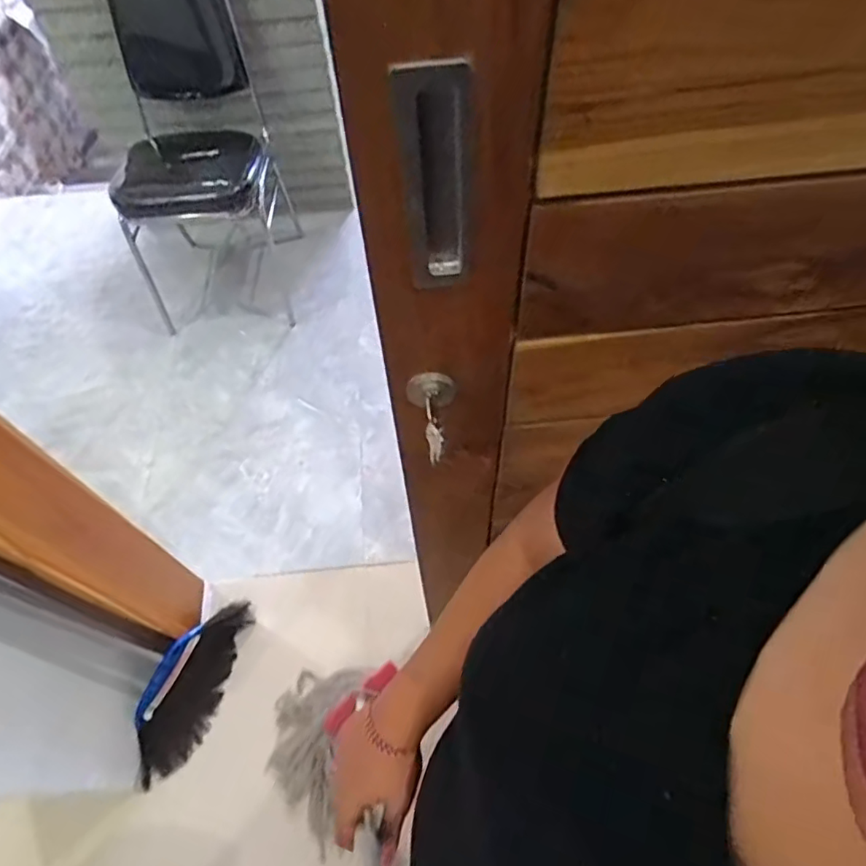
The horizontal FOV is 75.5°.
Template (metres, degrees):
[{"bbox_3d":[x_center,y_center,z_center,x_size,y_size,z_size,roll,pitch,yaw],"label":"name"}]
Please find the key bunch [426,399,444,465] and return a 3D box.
[{"bbox_3d":[0.002,0.002,0.522,0.015,0.084,0.022,-1,57,1],"label":"key bunch"}]

